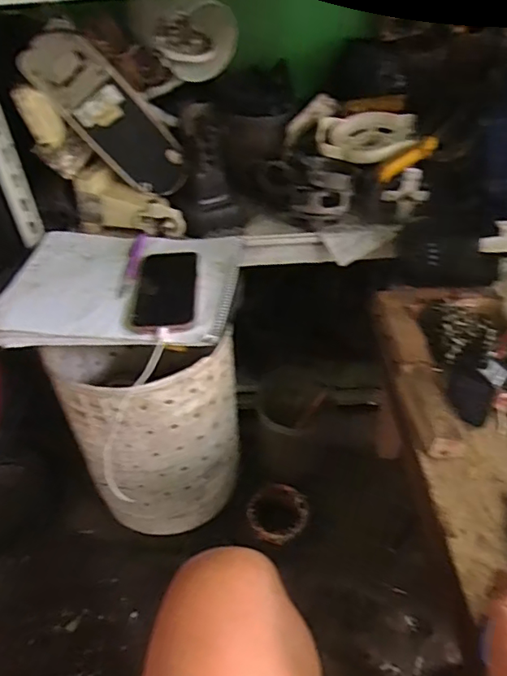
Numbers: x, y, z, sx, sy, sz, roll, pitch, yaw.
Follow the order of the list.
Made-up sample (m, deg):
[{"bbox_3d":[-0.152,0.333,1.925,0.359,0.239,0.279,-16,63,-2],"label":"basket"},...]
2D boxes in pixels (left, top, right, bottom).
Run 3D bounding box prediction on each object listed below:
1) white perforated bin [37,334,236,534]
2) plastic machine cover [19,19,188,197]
[{"bbox_3d":[-0.160,0.117,0.849,0.233,0.337,0.250,-29,45,-25],"label":"white perforated bin"},{"bbox_3d":[-0.207,-0.320,0.783,0.102,0.265,0.047,-32,34,22],"label":"plastic machine cover"}]

